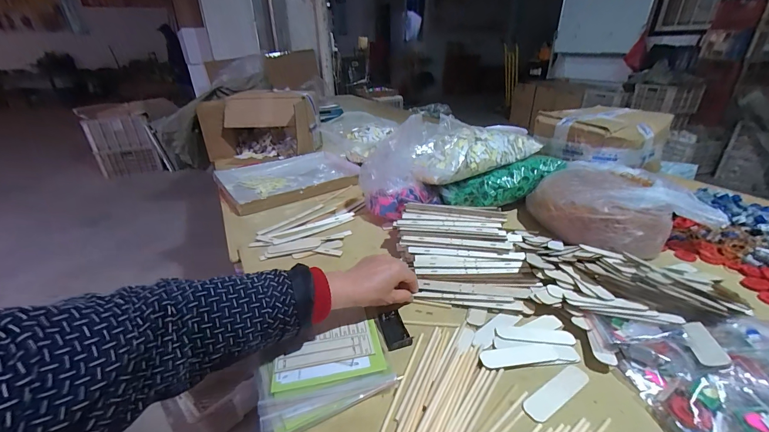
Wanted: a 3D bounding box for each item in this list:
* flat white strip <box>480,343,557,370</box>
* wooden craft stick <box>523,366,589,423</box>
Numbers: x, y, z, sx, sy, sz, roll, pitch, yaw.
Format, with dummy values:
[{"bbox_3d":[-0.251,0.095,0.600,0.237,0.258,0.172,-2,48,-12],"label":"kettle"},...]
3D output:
[{"bbox_3d":[0.178,0.183,0.437,0.104,0.004,0.028,-4,27,-7],"label":"flat white strip"},{"bbox_3d":[0.209,0.210,0.399,0.106,0.004,0.027,-16,31,-29],"label":"wooden craft stick"}]

